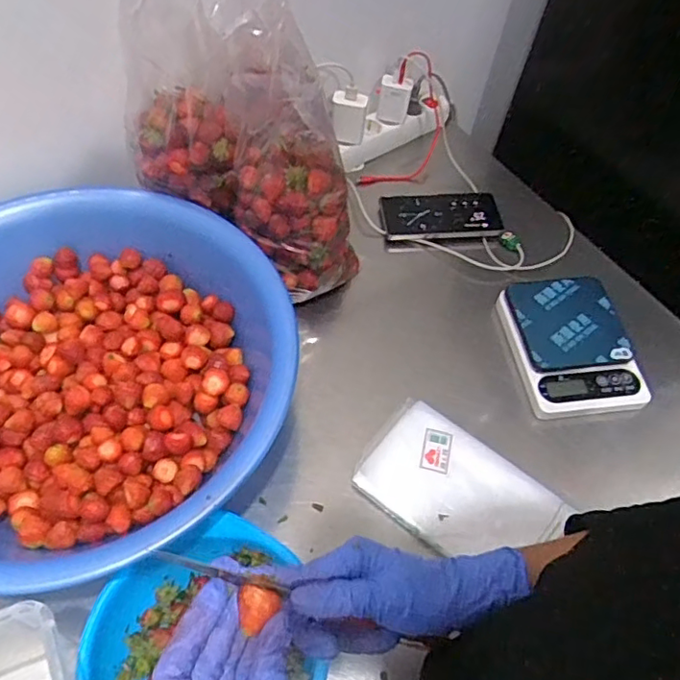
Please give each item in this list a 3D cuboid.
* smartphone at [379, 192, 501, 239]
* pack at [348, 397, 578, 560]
[{"bbox_3d":[0.143,-0.177,0.824,0.165,0.010,0.074,-2,64,-10],"label":"smartphone"},{"bbox_3d":[0.122,0.156,0.600,0.198,0.030,0.125,34,60,17],"label":"pack"}]

